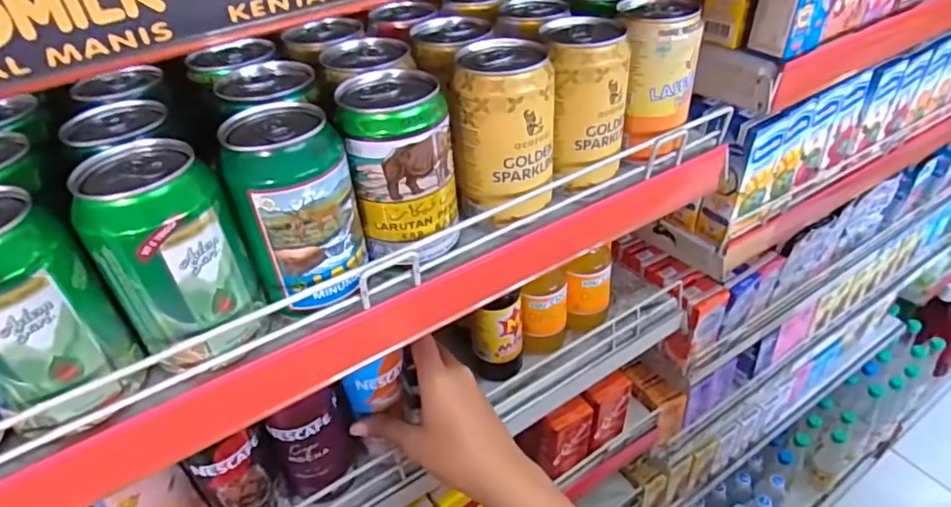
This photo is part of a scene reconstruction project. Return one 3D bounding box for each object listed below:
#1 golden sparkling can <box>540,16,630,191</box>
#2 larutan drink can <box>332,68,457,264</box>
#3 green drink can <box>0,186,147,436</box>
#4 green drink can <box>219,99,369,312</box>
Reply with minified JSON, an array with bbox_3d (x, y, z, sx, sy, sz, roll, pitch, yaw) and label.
[{"bbox_3d":[0.077,-0.105,0.406,0.058,0.100,0.056,5,40,10],"label":"golden sparkling can"},{"bbox_3d":[-0.043,-0.048,0.339,0.059,0.098,0.065,-11,40,-9],"label":"larutan drink can"},{"bbox_3d":[-0.208,0.029,0.265,0.057,0.104,0.060,23,46,29],"label":"green drink can"},{"bbox_3d":[-0.096,-0.025,0.316,0.058,0.098,0.055,-2,39,2],"label":"green drink can"}]

